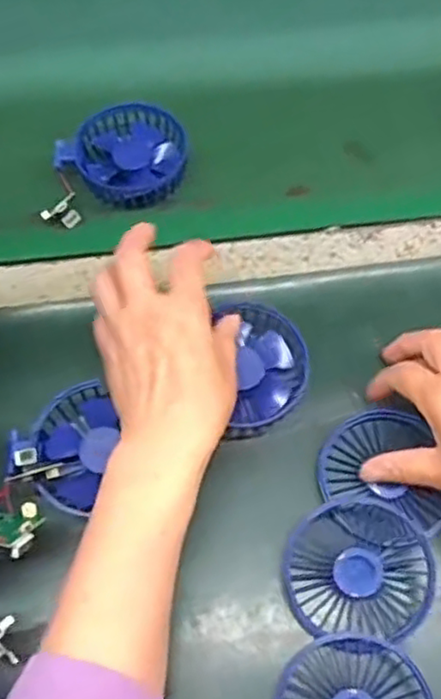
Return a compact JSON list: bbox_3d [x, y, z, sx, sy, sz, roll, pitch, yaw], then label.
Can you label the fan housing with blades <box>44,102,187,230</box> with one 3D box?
[{"bbox_3d":[-0.087,-0.156,0.557,0.119,0.024,0.091,-15,64,-7],"label":"fan housing with blades"}]

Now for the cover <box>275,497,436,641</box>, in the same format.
[{"bbox_3d":[0.086,0.135,0.425,0.090,0.020,0.081,4,63,3],"label":"cover"}]

